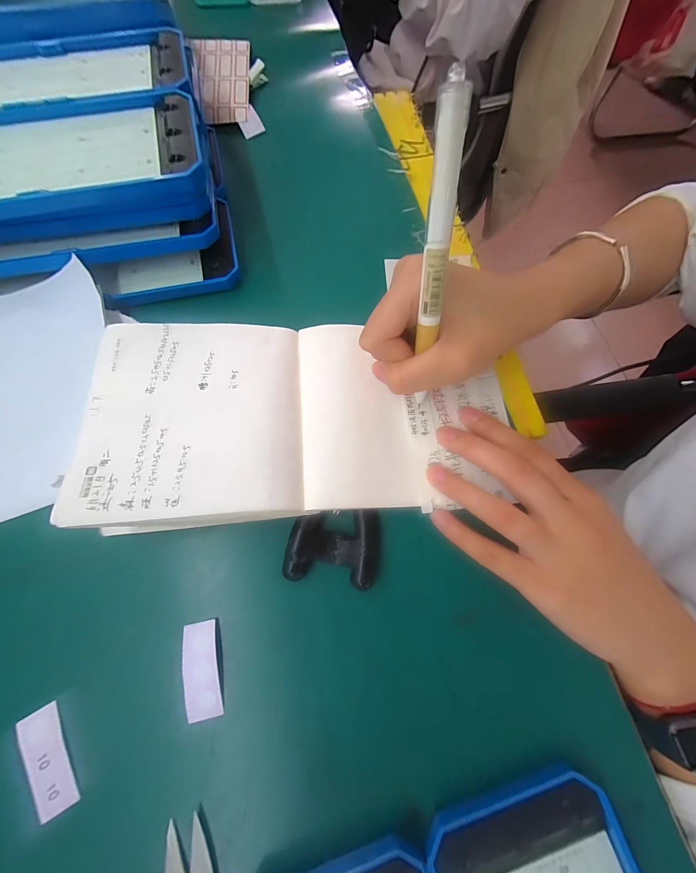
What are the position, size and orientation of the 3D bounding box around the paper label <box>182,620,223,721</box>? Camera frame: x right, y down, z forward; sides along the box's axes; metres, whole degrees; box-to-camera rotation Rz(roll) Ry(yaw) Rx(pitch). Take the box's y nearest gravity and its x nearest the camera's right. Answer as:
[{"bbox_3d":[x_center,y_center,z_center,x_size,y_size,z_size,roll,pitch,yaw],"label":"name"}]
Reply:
[{"bbox_3d":[-0.078,0.124,0.172,0.019,0.005,0.044,-12,73,-6],"label":"paper label"}]

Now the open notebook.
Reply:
[{"bbox_3d":[-0.026,-0.018,0.190,0.233,0.038,0.126,-3,73,-2],"label":"open notebook"}]

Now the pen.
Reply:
[{"bbox_3d":[0.040,-0.074,0.156,0.011,0.135,0.009,-6,43,-3],"label":"pen"}]

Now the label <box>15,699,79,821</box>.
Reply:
[{"bbox_3d":[-0.150,0.160,0.161,0.017,0.005,0.045,-28,75,-11],"label":"label"}]

